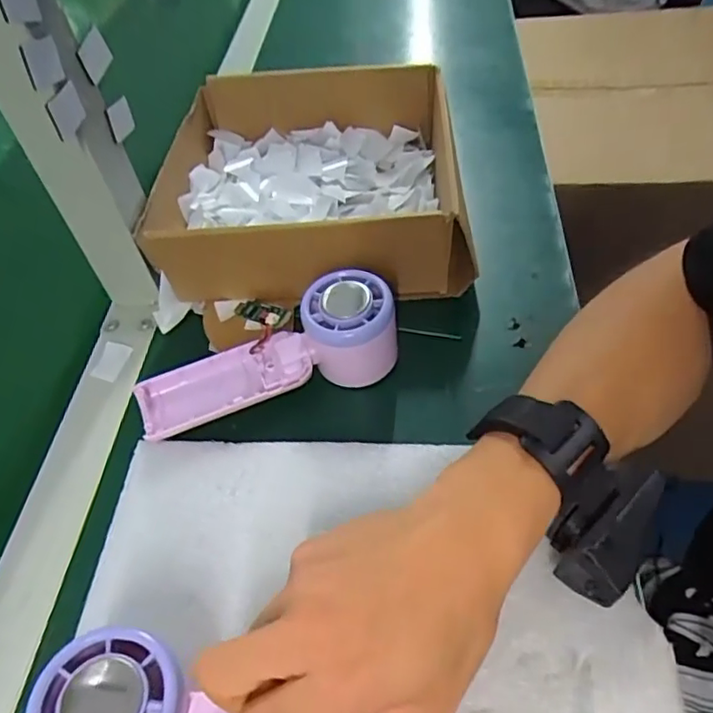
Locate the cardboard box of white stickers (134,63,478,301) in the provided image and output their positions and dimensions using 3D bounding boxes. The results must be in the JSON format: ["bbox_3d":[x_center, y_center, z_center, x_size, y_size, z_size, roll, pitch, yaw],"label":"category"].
[{"bbox_3d":[-0.034,-0.139,0.472,0.223,0.075,0.211,-2,50,5],"label":"cardboard box of white stickers"}]

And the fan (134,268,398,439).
[{"bbox_3d":[-0.053,0.004,0.377,0.168,0.057,0.066,-22,51,5],"label":"fan"}]

